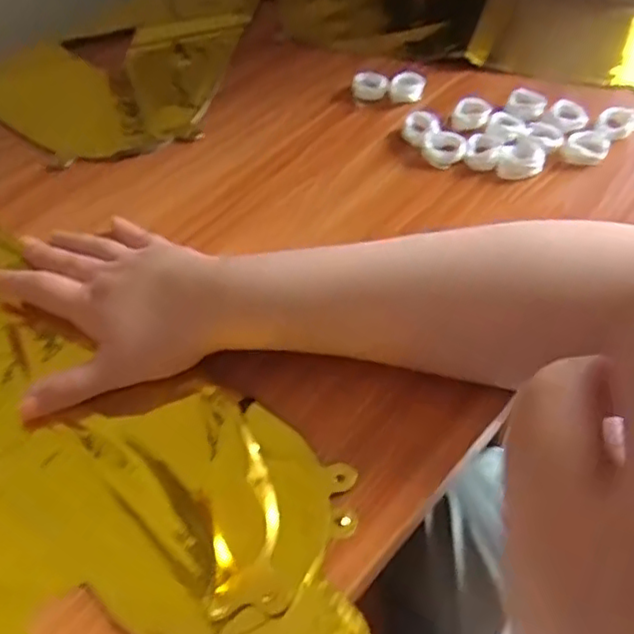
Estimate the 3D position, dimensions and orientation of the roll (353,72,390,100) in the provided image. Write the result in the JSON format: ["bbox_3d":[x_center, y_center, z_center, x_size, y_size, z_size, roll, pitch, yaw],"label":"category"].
[{"bbox_3d":[0.044,-0.191,0.543,0.032,0.014,0.022,13,53,15],"label":"roll"}]

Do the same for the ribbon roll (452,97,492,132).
[{"bbox_3d":[0.119,-0.159,0.503,0.028,0.016,0.019,7,51,10],"label":"ribbon roll"}]

